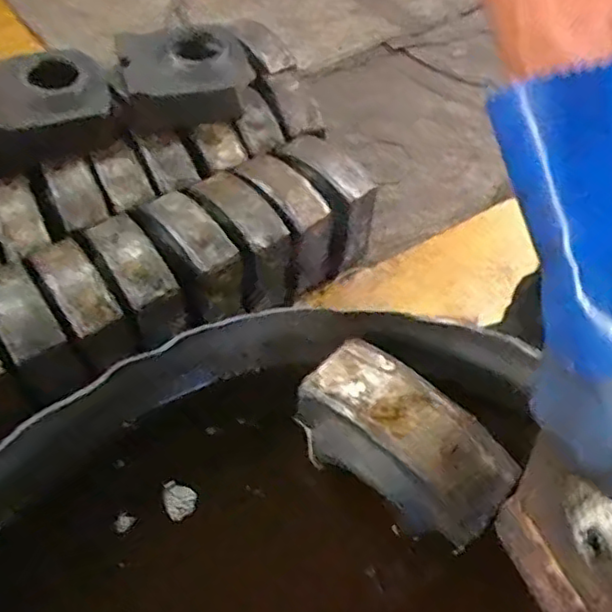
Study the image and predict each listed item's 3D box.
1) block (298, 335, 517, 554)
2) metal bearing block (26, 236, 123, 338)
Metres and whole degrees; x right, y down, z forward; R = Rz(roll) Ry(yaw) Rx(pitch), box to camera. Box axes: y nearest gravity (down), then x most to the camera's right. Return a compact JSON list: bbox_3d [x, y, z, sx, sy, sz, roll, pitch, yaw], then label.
[{"bbox_3d":[0.069,0.099,0.477,0.157,0.067,0.075,34,61,21],"label":"block"},{"bbox_3d":[-0.297,-0.033,0.829,0.060,0.022,0.162,-32,61,-22],"label":"metal bearing block"}]

